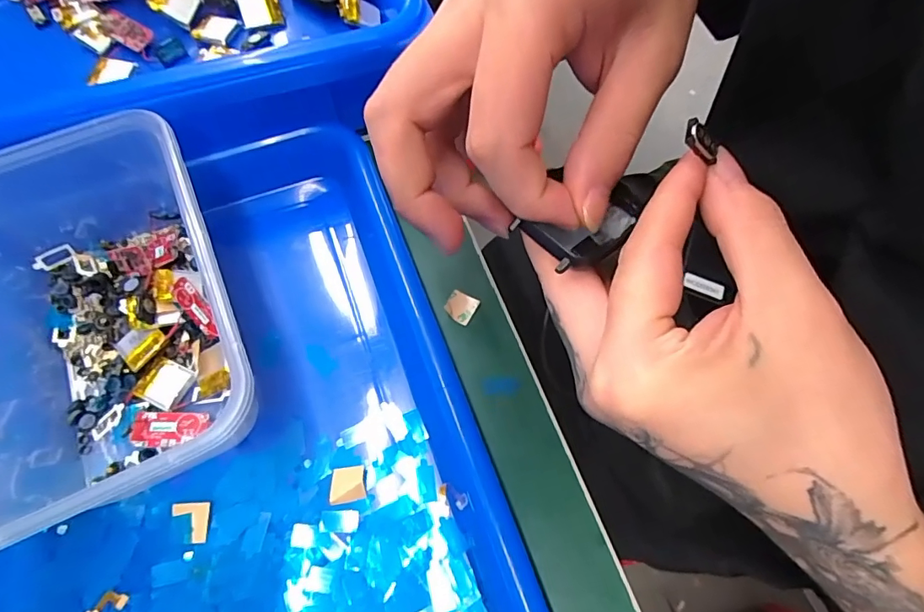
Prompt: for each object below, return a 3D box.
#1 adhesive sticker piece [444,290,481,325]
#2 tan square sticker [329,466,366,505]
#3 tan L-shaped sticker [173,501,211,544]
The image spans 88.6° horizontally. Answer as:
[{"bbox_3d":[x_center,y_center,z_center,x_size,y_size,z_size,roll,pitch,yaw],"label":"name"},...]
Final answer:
[{"bbox_3d":[-0.001,0.000,0.241,0.015,0.004,0.015,27,70,12],"label":"adhesive sticker piece"},{"bbox_3d":[-0.048,0.075,0.200,0.015,0.004,0.014,-12,68,10],"label":"tan square sticker"},{"bbox_3d":[-0.111,0.088,0.192,0.014,0.004,0.016,-6,67,-2],"label":"tan L-shaped sticker"}]

